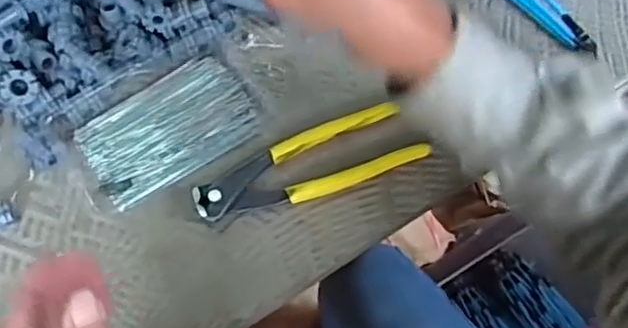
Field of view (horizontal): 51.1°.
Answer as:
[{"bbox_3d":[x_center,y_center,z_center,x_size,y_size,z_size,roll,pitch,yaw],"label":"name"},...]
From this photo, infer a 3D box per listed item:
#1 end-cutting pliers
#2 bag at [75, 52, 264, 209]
[{"bbox_3d":[-0.005,0.000,0.462,0.160,0.029,0.046,-18,68,-5],"label":"end-cutting pliers"},{"bbox_3d":[-0.107,-0.027,0.488,0.123,0.012,0.075,-31,70,-10],"label":"bag"}]

